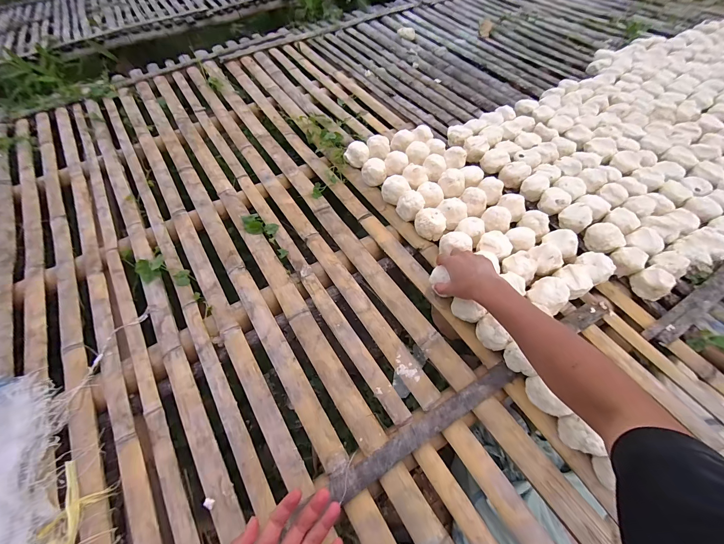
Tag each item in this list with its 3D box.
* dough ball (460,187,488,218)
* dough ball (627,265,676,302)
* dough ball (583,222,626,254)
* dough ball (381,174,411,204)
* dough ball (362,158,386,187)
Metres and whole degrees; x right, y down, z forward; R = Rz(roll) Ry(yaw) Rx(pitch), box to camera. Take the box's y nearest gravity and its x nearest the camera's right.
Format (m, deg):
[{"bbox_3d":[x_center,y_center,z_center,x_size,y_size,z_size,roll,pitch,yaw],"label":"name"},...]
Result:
[{"bbox_3d":[0.291,-0.185,0.796,0.068,0.046,0.062,0,58,0],"label":"dough ball"},{"bbox_3d":[0.639,0.023,0.669,0.047,0.055,0.065,-22,58,-12],"label":"dough ball"},{"bbox_3d":[0.576,-0.079,0.729,0.071,0.051,0.079,-37,62,-20],"label":"dough ball"},{"bbox_3d":[0.092,-0.229,0.839,0.067,0.054,0.076,-40,63,-21],"label":"dough ball"},{"bbox_3d":[0.035,-0.285,0.875,0.068,0.055,0.062,0,58,0],"label":"dough ball"}]

